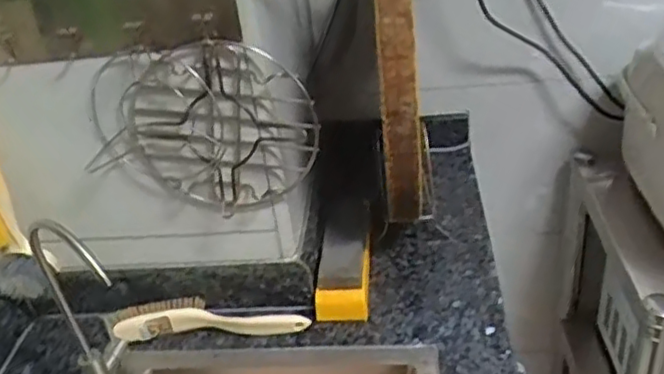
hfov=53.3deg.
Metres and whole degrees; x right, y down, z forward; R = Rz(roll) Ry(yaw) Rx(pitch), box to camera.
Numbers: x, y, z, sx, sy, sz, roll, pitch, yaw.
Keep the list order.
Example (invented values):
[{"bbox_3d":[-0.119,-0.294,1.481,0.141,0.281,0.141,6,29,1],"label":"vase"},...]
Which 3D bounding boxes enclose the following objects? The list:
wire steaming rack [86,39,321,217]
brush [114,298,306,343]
[{"bbox_3d":[-0.139,-0.061,0.717,0.240,0.182,0.042,-8,32,-1],"label":"wire steaming rack"},{"bbox_3d":[-0.143,0.158,0.796,0.226,0.031,0.052,-4,32,4],"label":"brush"}]

